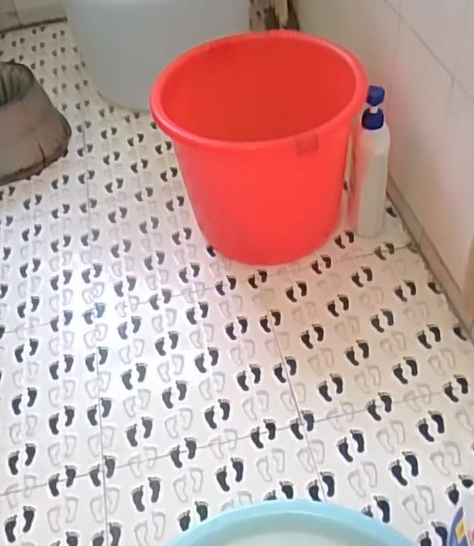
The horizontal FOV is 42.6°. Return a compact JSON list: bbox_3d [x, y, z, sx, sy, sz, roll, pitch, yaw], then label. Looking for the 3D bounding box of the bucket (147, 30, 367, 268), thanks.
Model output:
[{"bbox_3d":[0.055,-0.224,1.090,0.301,0.310,0.301,-3,48,4],"label":"bucket"}]

